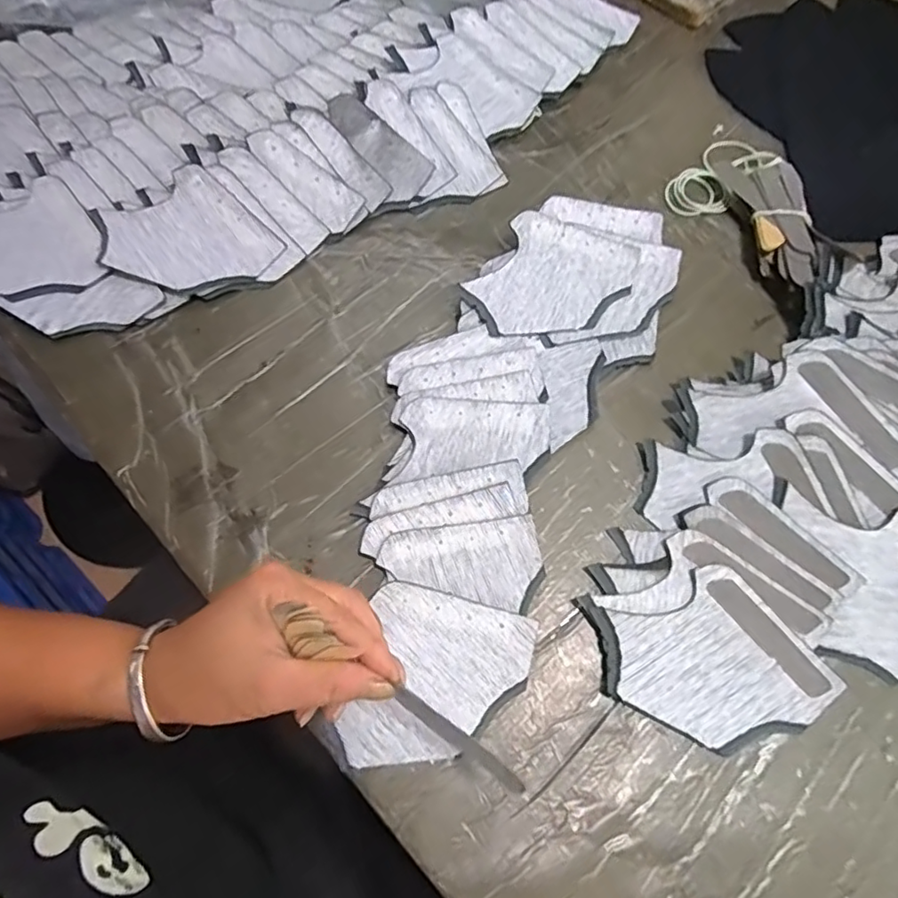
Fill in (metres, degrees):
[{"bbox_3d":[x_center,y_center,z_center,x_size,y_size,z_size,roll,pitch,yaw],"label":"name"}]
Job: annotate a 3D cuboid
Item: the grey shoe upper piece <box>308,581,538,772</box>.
[{"bbox_3d":[-0.011,0.143,0.346,0.104,0.013,0.106,16,70,7],"label":"grey shoe upper piece"}]

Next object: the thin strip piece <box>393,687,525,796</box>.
[{"bbox_3d":[0.005,0.143,0.282,0.073,0.004,0.008,34,82,10],"label":"thin strip piece"}]

